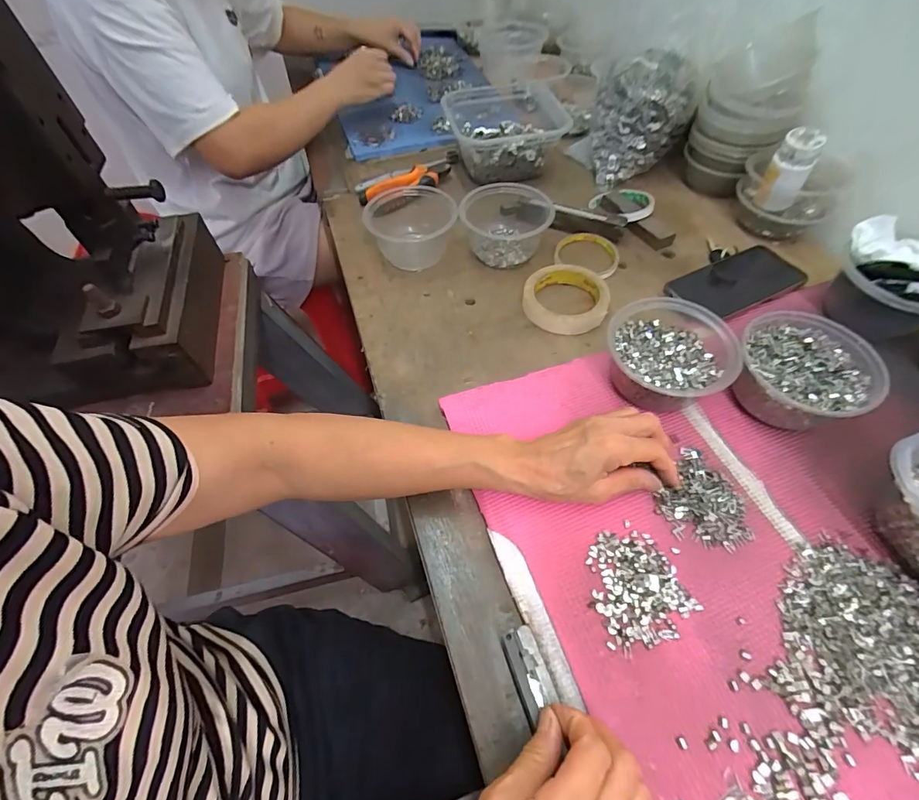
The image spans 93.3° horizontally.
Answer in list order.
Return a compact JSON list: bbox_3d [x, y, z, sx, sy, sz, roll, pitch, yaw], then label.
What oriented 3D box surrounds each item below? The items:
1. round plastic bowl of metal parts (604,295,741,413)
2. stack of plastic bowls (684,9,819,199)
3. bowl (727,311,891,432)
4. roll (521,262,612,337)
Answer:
[{"bbox_3d":[0.202,-0.036,0.428,0.109,0.065,0.113,-1,56,1],"label":"round plastic bowl of metal parts"},{"bbox_3d":[0.378,-0.378,0.578,0.111,0.182,0.092,22,60,16],"label":"stack of plastic bowls"},{"bbox_3d":[0.319,-0.024,0.410,0.108,0.058,0.111,-1,56,1],"label":"bowl"},{"bbox_3d":[0.128,-0.125,0.516,0.095,0.022,0.097,-2,57,4],"label":"roll"}]

